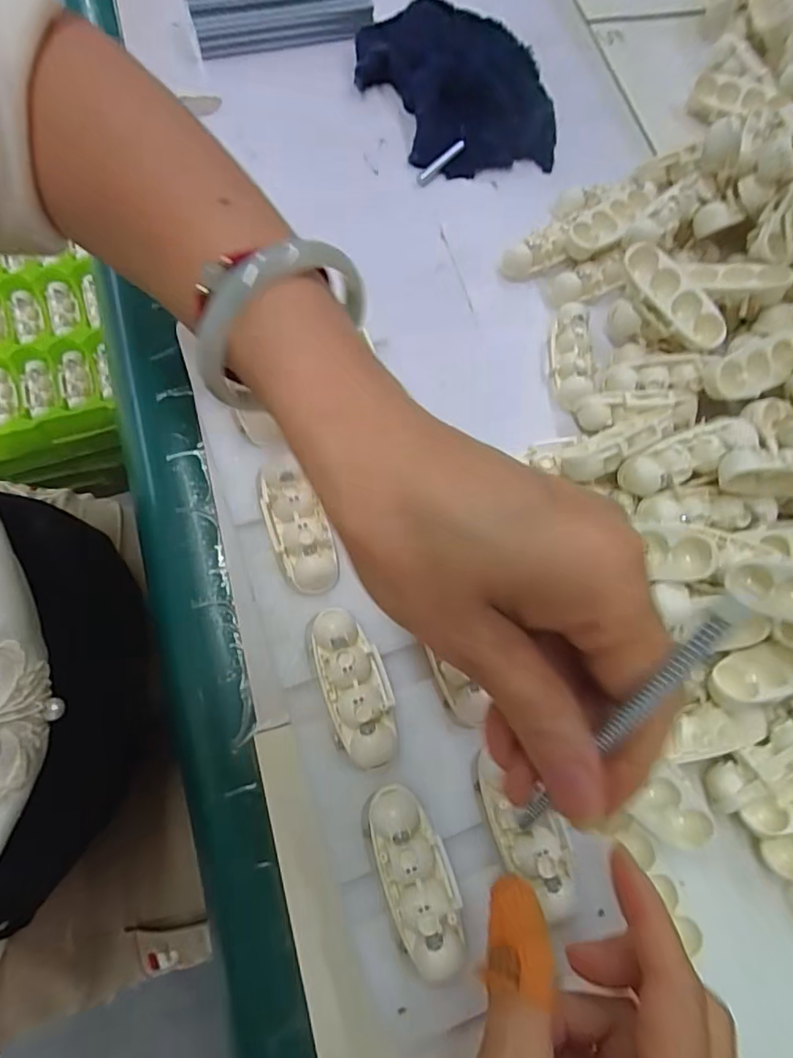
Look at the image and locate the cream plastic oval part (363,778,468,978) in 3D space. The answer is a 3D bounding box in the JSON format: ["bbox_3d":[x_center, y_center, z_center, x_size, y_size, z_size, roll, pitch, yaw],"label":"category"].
[{"bbox_3d":[0.007,0.127,0.207,0.025,0.013,0.061,-18,75,-11],"label":"cream plastic oval part"}]

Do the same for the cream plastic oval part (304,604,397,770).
[{"bbox_3d":[-0.017,0.063,0.227,0.027,0.016,0.063,-17,75,-10],"label":"cream plastic oval part"}]

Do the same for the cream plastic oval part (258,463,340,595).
[{"bbox_3d":[-0.042,0.000,0.244,0.022,0.017,0.055,-23,76,-12],"label":"cream plastic oval part"}]

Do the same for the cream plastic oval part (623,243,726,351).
[{"bbox_3d":[0.143,-0.119,0.292,0.065,0.012,0.022,44,75,-3],"label":"cream plastic oval part"}]

